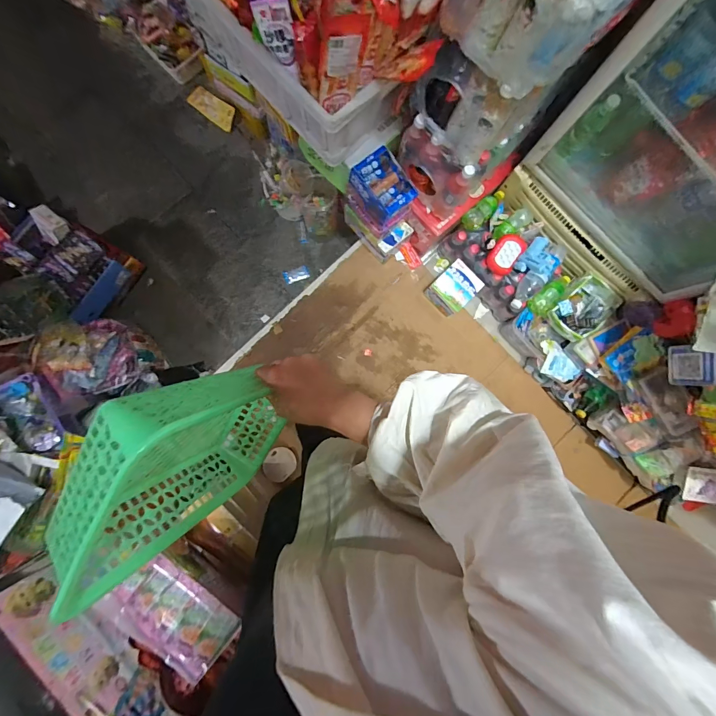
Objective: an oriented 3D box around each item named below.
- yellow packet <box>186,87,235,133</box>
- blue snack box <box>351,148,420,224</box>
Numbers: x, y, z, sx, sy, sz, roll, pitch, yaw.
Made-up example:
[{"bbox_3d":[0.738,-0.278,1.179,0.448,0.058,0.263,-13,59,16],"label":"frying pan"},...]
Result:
[{"bbox_3d":[-0.586,-1.005,1.400,0.202,0.012,0.087,35,105,-1],"label":"yellow packet"},{"bbox_3d":[0.071,-0.483,1.003,0.121,0.110,0.163,-44,91,-5],"label":"blue snack box"}]

